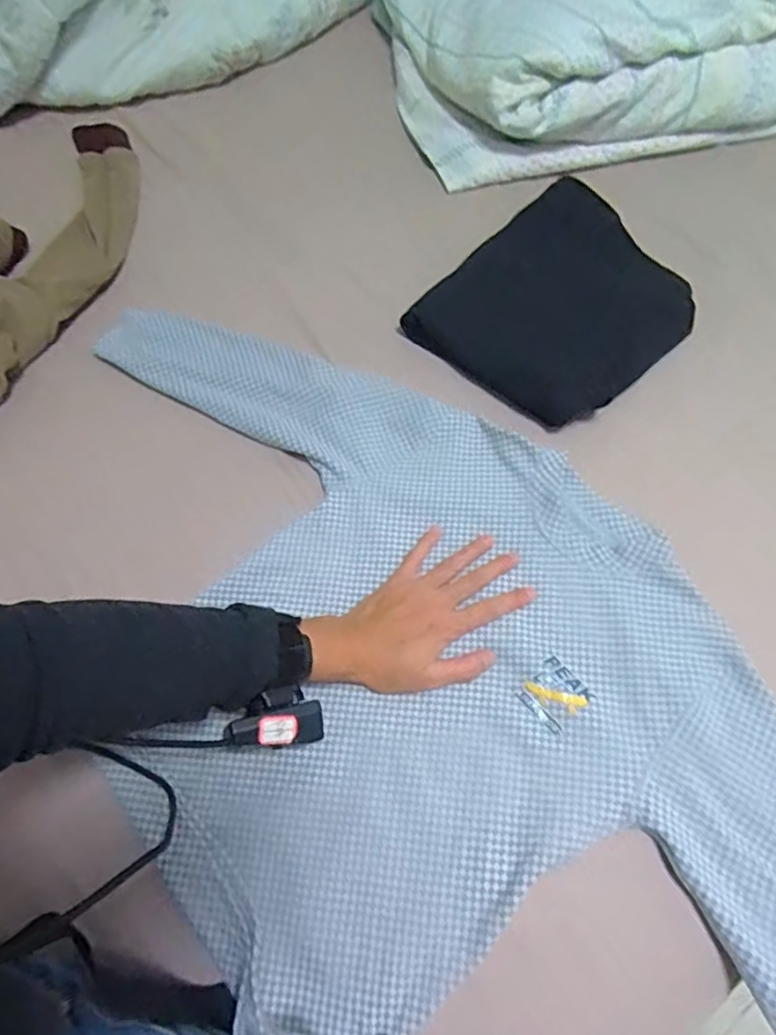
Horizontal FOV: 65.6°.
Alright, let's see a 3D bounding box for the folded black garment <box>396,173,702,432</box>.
[{"bbox_3d":[0.184,-0.229,0.631,0.271,0.024,0.233,-42,67,-15],"label":"folded black garment"}]

